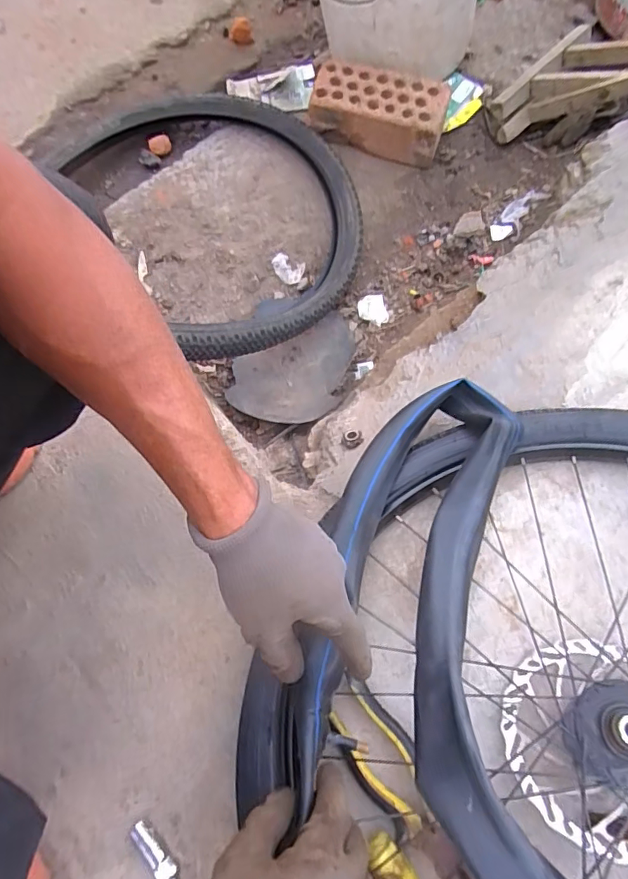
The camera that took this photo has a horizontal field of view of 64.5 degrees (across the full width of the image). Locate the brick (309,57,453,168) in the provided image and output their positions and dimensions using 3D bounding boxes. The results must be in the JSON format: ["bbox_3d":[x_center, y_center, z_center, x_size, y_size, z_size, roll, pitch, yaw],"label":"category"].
[{"bbox_3d":[0.115,-0.582,0.892,0.233,0.088,0.109,21,74,8],"label":"brick"}]

